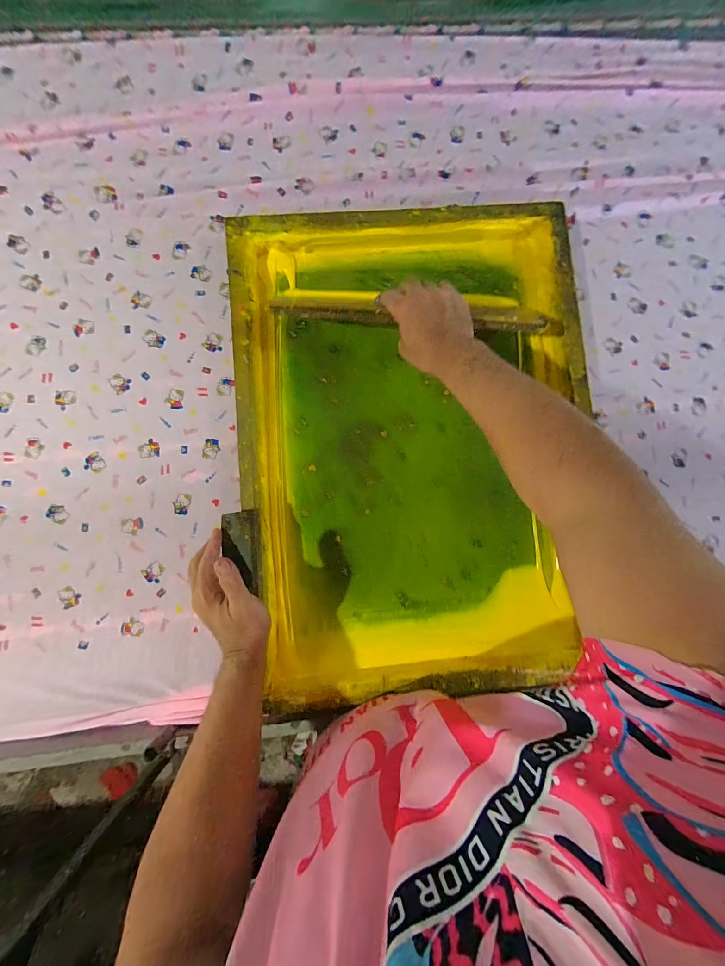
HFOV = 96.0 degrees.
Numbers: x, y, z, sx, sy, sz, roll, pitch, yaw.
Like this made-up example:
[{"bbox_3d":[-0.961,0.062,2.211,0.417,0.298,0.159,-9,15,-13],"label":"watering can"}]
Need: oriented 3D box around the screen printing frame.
[{"bbox_3d":[0.082,-0.064,0.498,0.505,0.051,0.700,-4,85,-3],"label":"screen printing frame"}]

